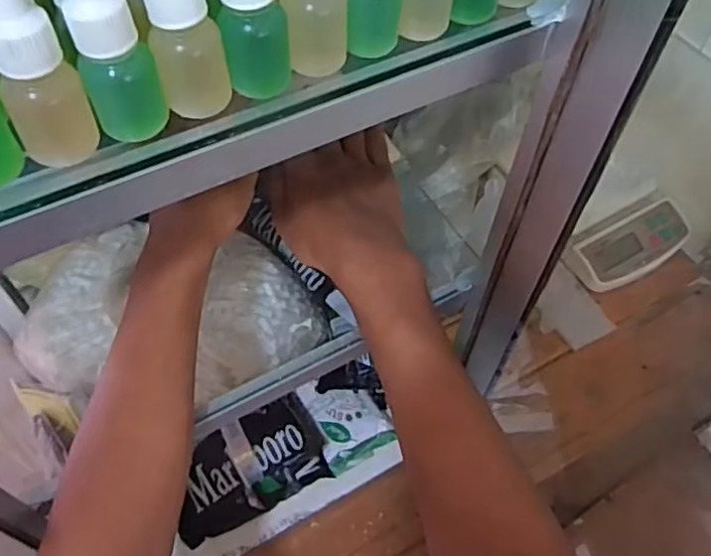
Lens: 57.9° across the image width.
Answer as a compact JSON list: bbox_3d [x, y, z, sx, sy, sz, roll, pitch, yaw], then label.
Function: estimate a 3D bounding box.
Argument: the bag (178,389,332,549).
[{"bbox_3d":[-0.092,0.157,0.551,0.134,0.060,0.075,-23,62,-17],"label":"bag"}]

